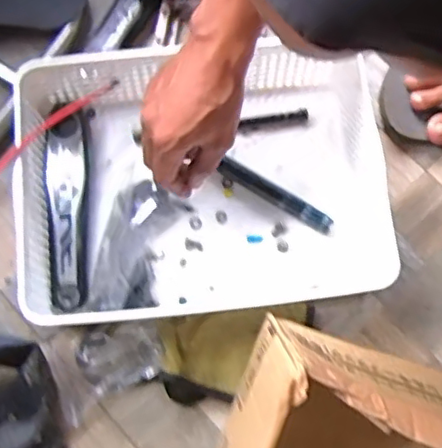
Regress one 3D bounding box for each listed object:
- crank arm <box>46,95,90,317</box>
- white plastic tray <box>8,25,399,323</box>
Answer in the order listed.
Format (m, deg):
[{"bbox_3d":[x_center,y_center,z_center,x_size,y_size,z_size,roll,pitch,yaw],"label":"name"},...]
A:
[{"bbox_3d":[-0.149,-0.021,0.594,0.038,0.029,0.203,-4,75,-3],"label":"crank arm"},{"bbox_3d":[-0.023,-0.041,0.581,0.326,0.078,0.245,-6,75,-3],"label":"white plastic tray"}]

